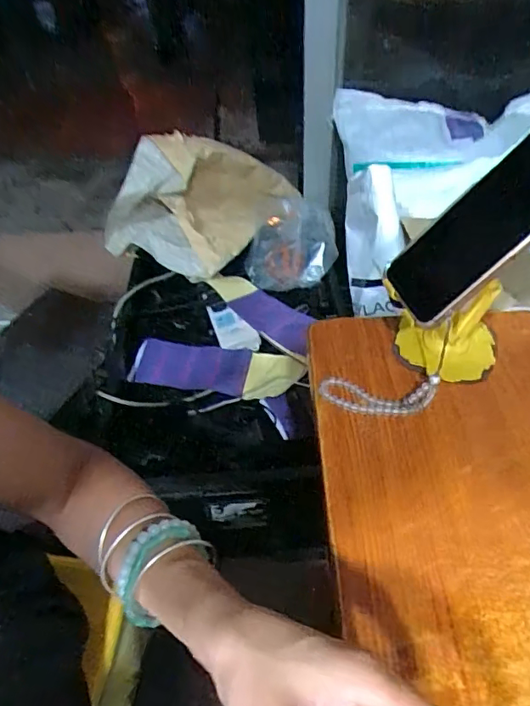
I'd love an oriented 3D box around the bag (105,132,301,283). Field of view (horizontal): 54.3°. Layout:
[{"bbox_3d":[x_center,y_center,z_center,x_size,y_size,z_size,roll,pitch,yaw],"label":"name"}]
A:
[{"bbox_3d":[-0.143,-0.349,1.110,0.294,0.192,0.342,23,52,23],"label":"bag"}]

